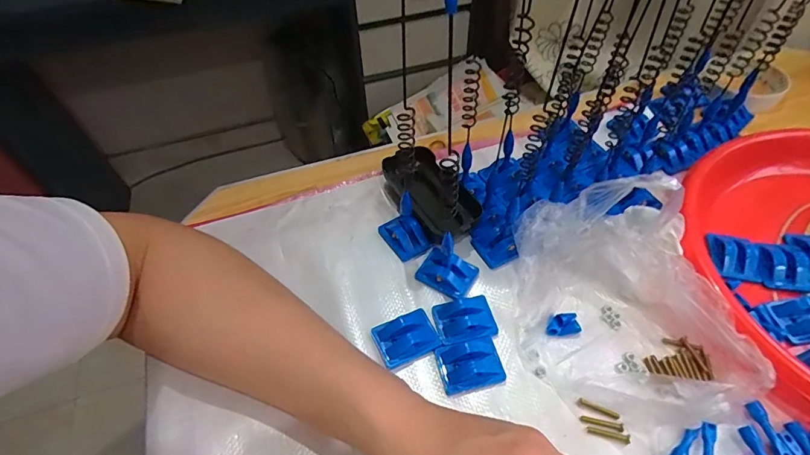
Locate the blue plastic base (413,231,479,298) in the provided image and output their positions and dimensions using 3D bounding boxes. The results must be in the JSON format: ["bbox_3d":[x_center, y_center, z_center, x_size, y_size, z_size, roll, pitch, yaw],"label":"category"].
[{"bbox_3d":[0.033,0.022,0.352,0.046,0.055,0.032,22,54,19],"label":"blue plastic base"}]

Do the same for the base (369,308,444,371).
[{"bbox_3d":[0.001,0.080,0.332,0.044,0.011,0.034,-19,52,-13],"label":"base"}]

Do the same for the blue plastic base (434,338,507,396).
[{"bbox_3d":[0.047,0.097,0.319,0.045,0.013,0.033,-10,50,-6],"label":"blue plastic base"}]

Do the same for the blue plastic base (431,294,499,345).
[{"bbox_3d":[0.046,0.069,0.341,0.045,0.012,0.035,-13,51,-8],"label":"blue plastic base"}]

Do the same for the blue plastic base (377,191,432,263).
[{"bbox_3d":[-0.001,-0.004,0.381,0.032,0.046,0.044,-27,54,-19],"label":"blue plastic base"}]

